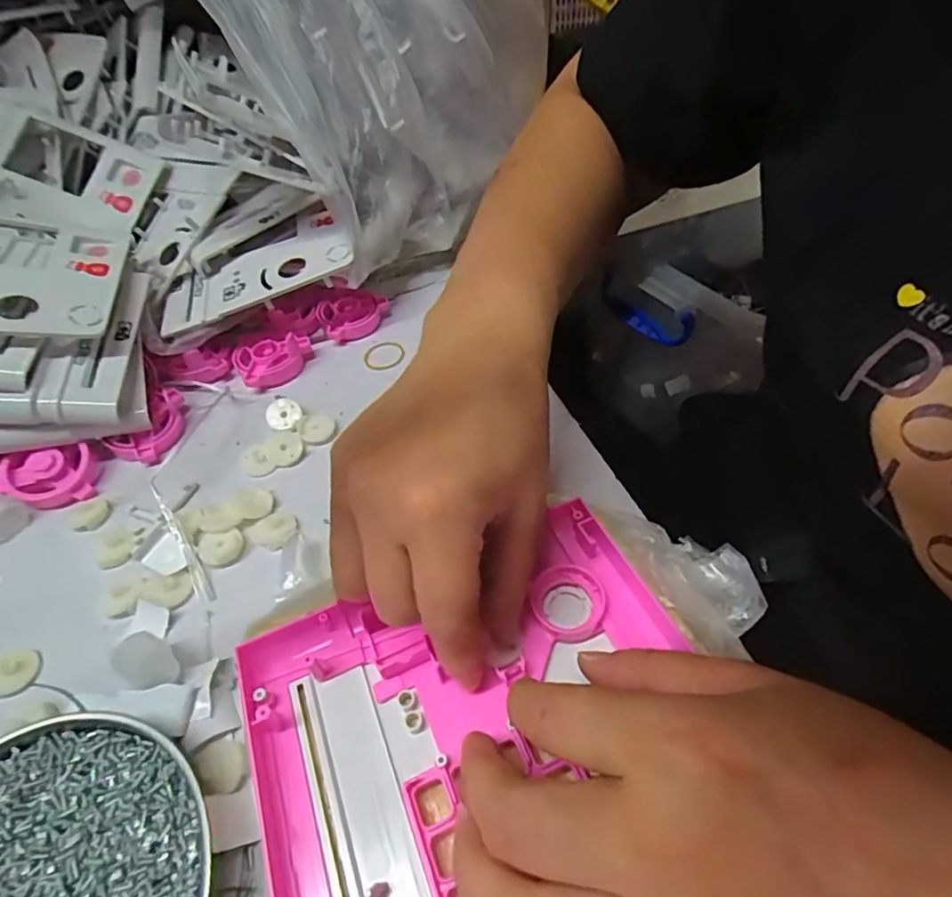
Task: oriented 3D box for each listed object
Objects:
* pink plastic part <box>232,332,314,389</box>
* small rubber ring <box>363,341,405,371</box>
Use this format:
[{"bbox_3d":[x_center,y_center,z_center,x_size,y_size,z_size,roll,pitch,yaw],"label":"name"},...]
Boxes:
[{"bbox_3d":[-0.146,-0.065,0.400,0.053,0.021,0.036,-20,50,-13],"label":"pink plastic part"},{"bbox_3d":[-0.068,-0.070,0.407,0.030,0.004,0.032,-3,48,3],"label":"small rubber ring"}]

